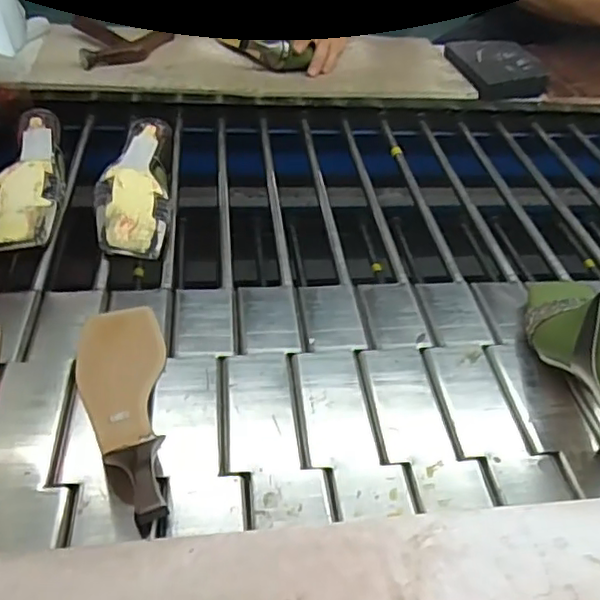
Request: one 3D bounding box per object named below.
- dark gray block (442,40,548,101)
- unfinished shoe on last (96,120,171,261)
[{"bbox_3d":[0.321,-0.384,1.025,0.131,0.041,0.167,-5,42,-13],"label":"dark gray block"},{"bbox_3d":[-0.190,-0.134,0.725,0.081,0.058,0.212,-2,42,-9],"label":"unfinished shoe on last"}]

